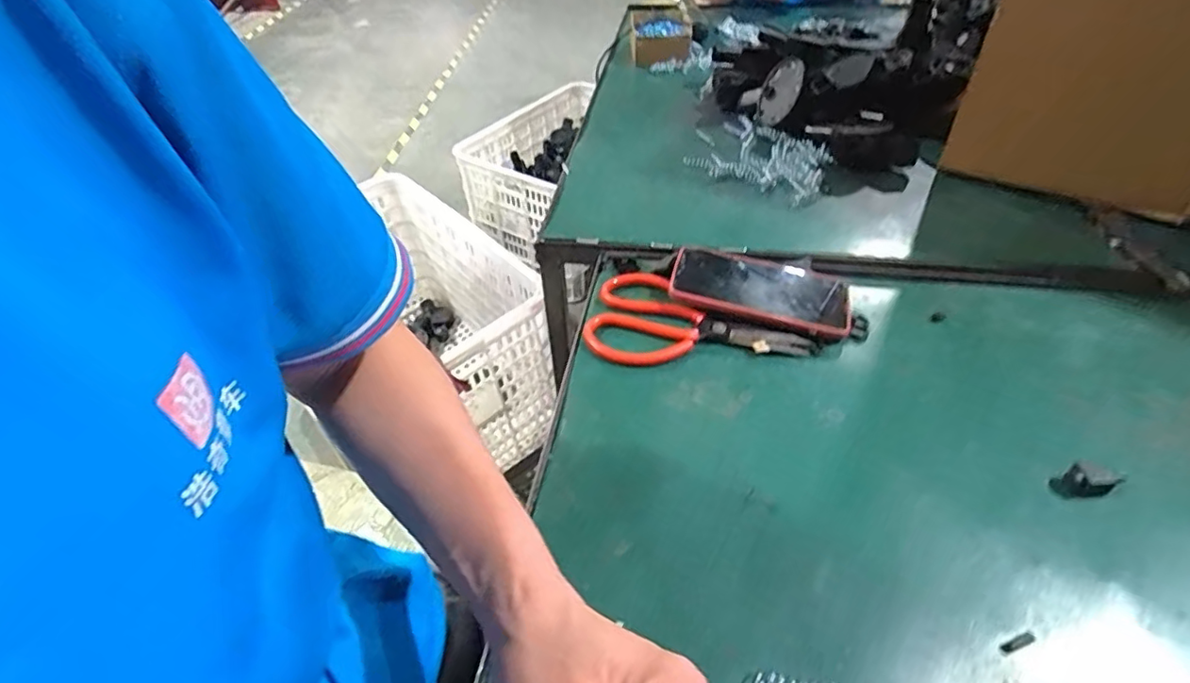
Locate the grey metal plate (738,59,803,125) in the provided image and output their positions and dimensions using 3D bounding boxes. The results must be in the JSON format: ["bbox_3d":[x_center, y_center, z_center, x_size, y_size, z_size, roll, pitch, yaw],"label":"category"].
[{"bbox_3d":[0.252,-0.348,0.803,0.010,0.086,0.102,24,31,-33],"label":"grey metal plate"}]

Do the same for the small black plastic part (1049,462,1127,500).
[{"bbox_3d":[0.337,0.096,0.392,0.039,0.020,0.016,2,44,9],"label":"small black plastic part"}]

